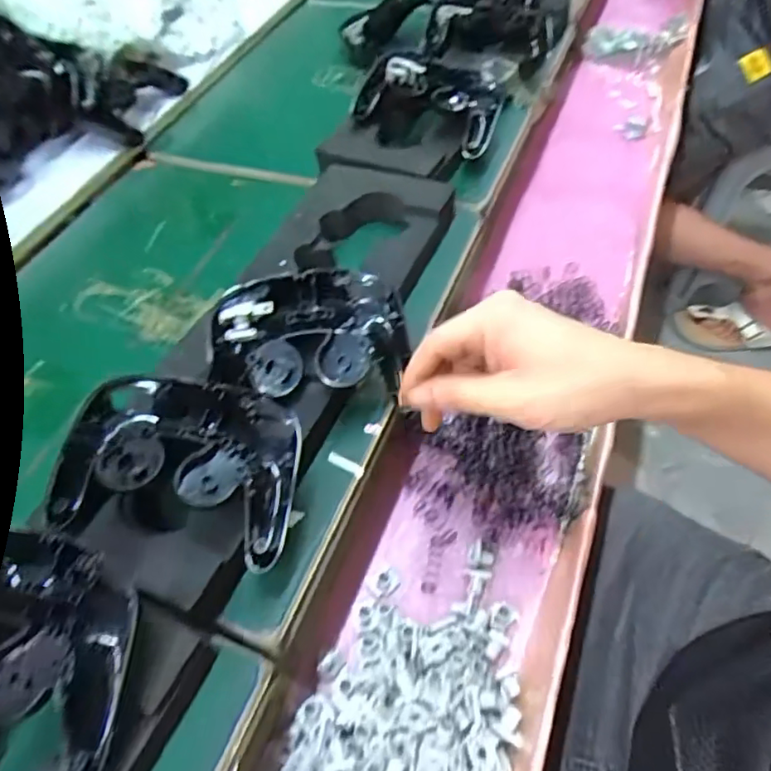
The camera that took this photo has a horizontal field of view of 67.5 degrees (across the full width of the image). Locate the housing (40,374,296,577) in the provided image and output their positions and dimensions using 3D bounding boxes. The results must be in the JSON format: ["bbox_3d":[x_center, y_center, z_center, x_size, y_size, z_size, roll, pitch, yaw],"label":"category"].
[{"bbox_3d":[-0.122,0.047,0.338,0.135,0.039,0.105,-1,53,5],"label":"housing"}]

